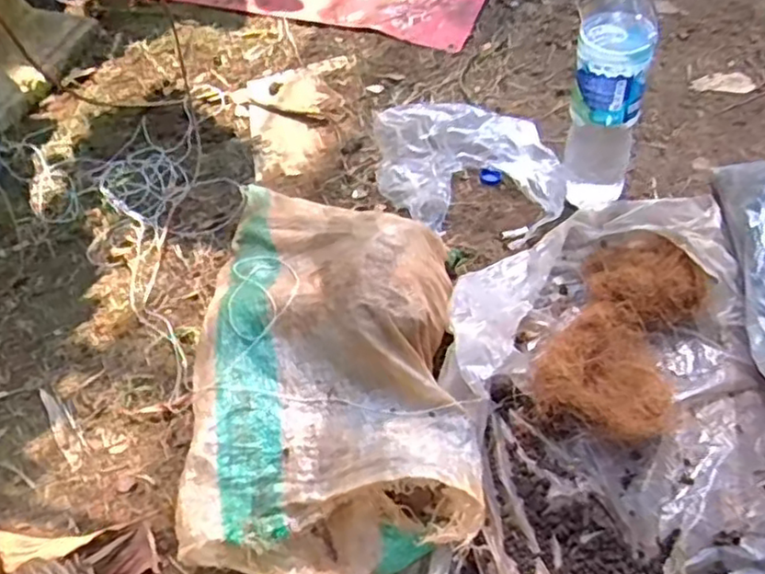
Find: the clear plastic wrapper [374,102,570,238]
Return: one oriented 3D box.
[{"bbox_3d":[0.116,-0.160,0.908,0.248,0.103,0.155,2,55,6],"label":"clear plastic wrapper"}]

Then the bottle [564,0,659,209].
[{"bbox_3d":[0.277,-0.236,0.829,0.091,0.317,0.101,12,56,13],"label":"bottle"}]

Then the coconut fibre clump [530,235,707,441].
[{"bbox_3d":[0.272,0.037,0.755,0.138,0.084,0.289,20,58,19],"label":"coconut fibre clump"}]

